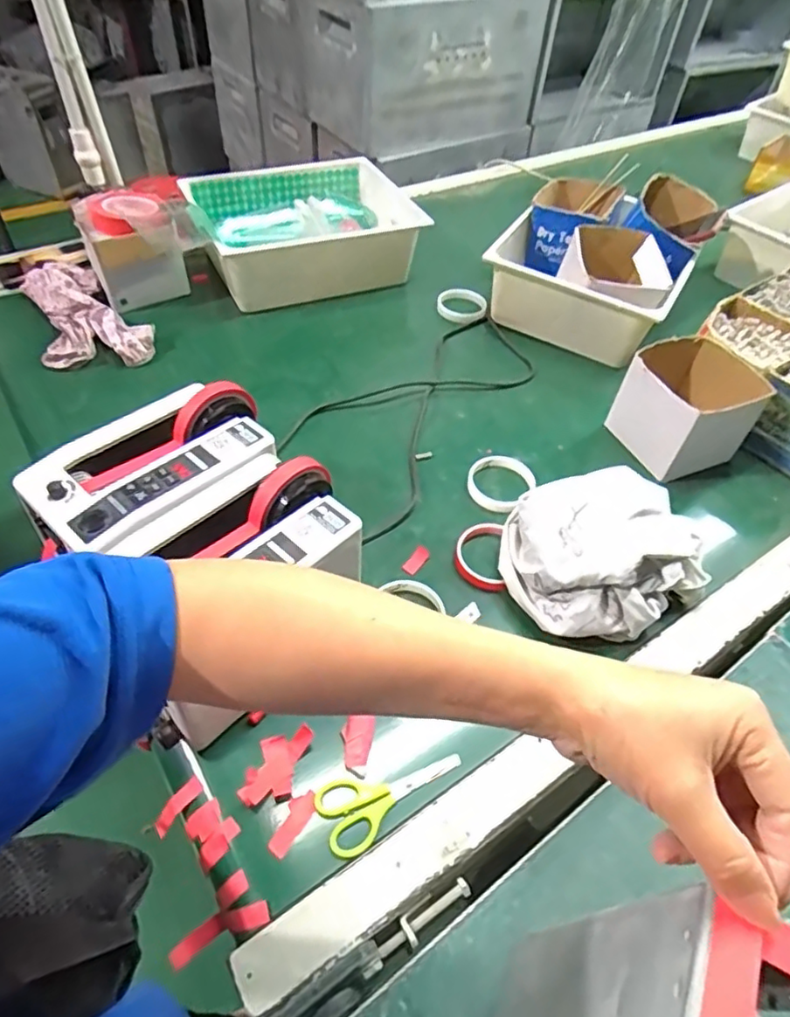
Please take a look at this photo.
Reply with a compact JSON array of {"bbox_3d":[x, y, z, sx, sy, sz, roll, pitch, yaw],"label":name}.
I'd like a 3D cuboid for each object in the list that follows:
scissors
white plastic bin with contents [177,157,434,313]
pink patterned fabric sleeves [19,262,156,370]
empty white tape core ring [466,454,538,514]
[{"bbox_3d":[-0.003,0.243,0.523,0.125,0.014,0.058,-21,55,-20],"label":"scissors"},{"bbox_3d":[-0.154,-0.507,1.094,0.389,0.130,0.280,-14,53,-15],"label":"white plastic bin with contents"},{"bbox_3d":[-0.494,-0.297,0.939,0.150,0.059,0.272,-32,59,-26],"label":"pink patterned fabric sleeves"},{"bbox_3d":[0.133,-0.031,0.775,0.084,0.013,0.090,1,53,-1],"label":"empty white tape core ring"}]

